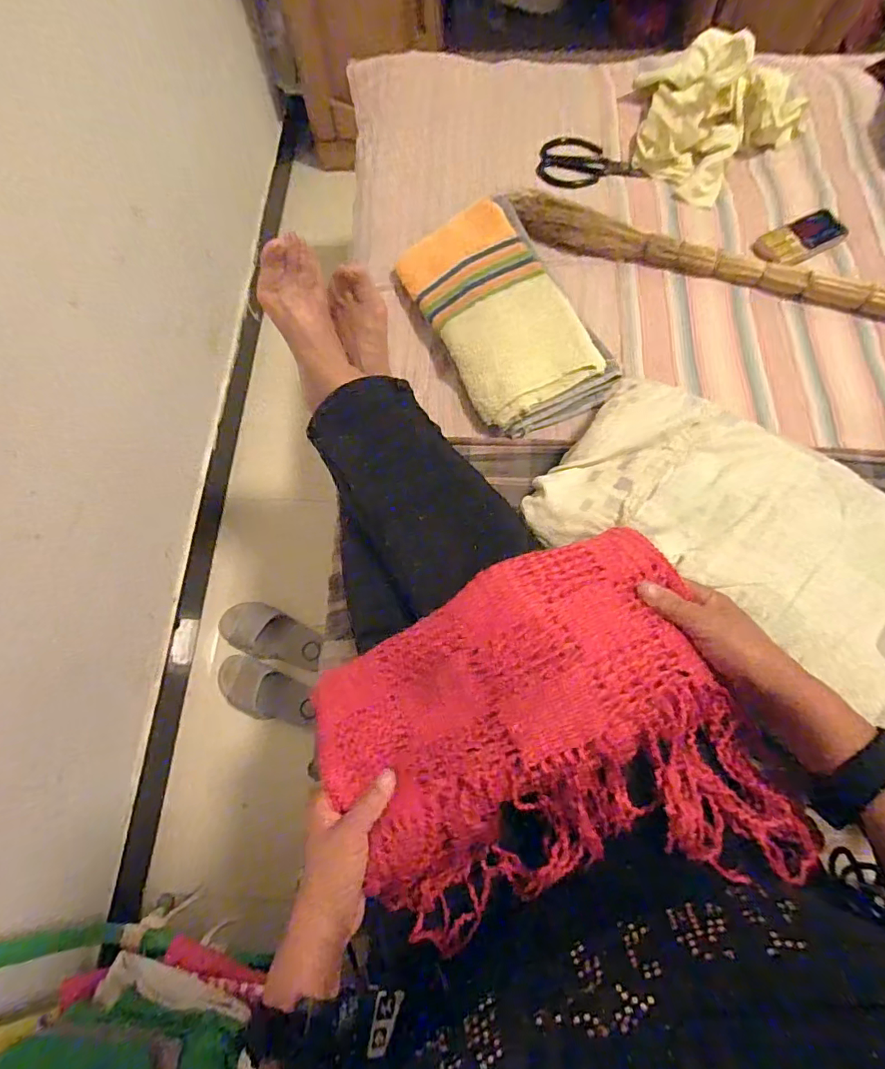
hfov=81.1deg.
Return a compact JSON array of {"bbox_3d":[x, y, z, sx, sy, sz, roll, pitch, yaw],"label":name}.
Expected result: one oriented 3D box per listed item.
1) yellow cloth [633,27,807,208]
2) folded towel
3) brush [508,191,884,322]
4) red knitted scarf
[{"bbox_3d":[0.375,-0.626,0.756,0.234,0.090,0.243,-40,73,-13],"label":"yellow cloth"},{"bbox_3d":[0.081,-0.299,0.689,0.184,0.037,0.340,-24,70,-7],"label":"folded towel"},{"bbox_3d":[0.359,-0.371,0.703,0.546,0.034,0.044,21,71,9],"label":"brush"},{"bbox_3d":[0.071,0.152,0.407,0.316,0.071,0.262,-15,69,-4],"label":"red knitted scarf"}]

